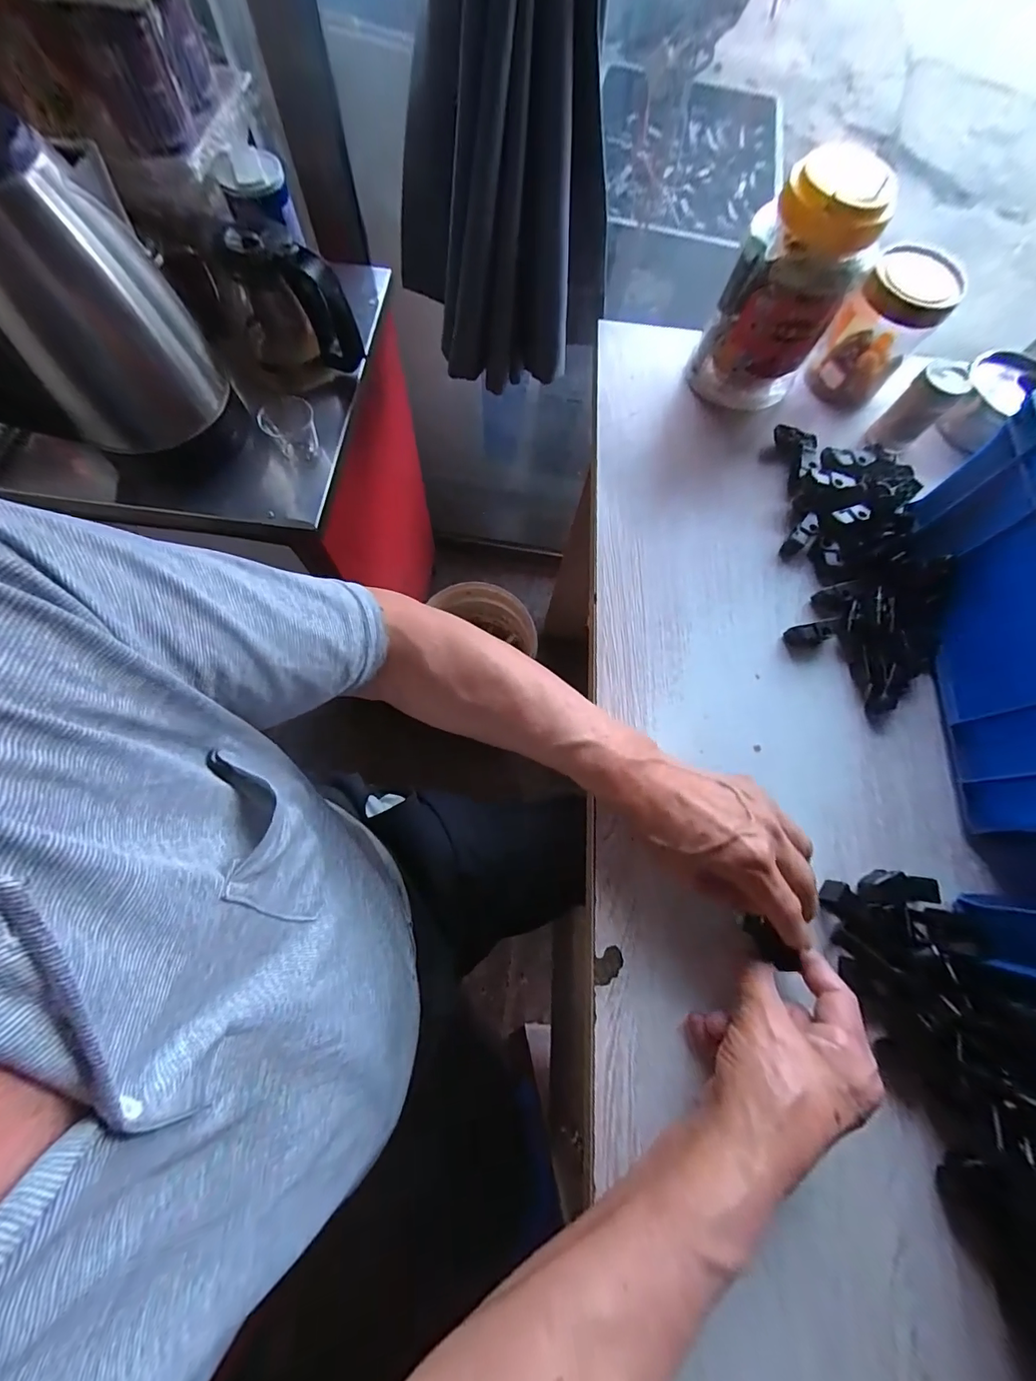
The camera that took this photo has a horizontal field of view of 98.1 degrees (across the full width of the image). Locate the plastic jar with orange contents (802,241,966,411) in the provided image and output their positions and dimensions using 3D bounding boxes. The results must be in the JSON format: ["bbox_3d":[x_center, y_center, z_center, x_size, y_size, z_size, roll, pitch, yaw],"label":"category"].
[{"bbox_3d":[0.367,-0.365,0.458,0.083,0.120,0.089,37,73,9],"label":"plastic jar with orange contents"}]

